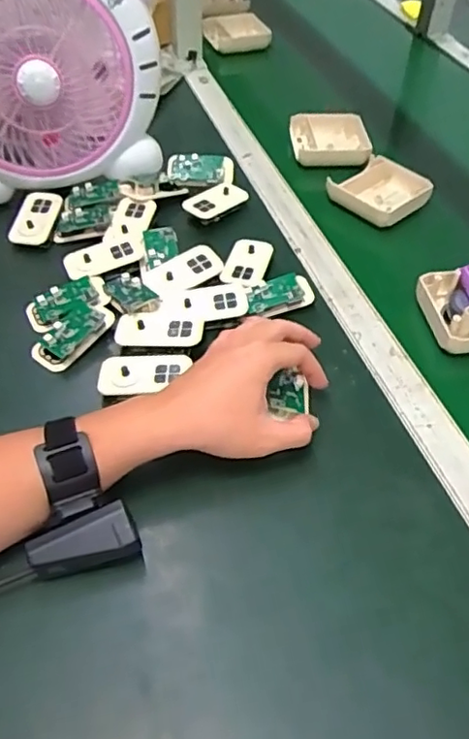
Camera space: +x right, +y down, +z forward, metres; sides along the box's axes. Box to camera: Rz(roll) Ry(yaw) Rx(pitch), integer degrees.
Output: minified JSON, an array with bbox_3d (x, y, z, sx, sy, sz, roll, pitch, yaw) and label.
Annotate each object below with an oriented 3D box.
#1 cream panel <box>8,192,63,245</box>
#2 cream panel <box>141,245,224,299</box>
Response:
[{"bbox_3d":[-0.211,-0.163,0.645,0.039,0.009,0.074,12,60,-4],"label":"cream panel"},{"bbox_3d":[-0.049,-0.095,0.588,0.075,0.011,0.044,-25,54,-20],"label":"cream panel"}]

